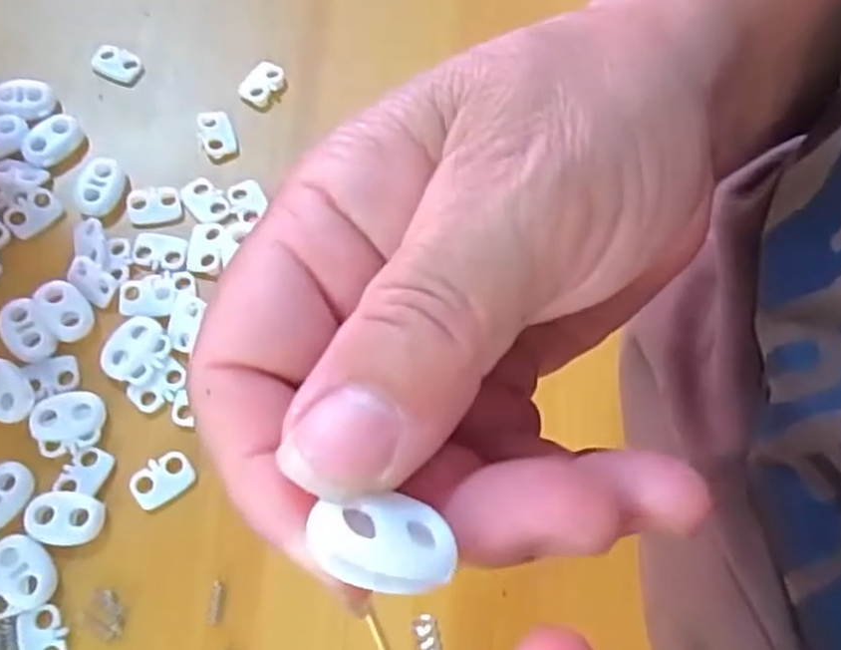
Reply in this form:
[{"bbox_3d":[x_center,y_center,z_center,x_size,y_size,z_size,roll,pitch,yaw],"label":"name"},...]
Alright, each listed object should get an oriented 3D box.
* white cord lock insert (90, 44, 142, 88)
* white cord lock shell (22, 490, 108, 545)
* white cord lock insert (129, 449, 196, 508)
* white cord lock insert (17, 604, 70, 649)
[{"bbox_3d":[-0.117,-0.100,0.289,0.019,0.005,0.014,30,69,8],"label":"white cord lock insert"},{"bbox_3d":[-0.106,0.057,0.225,0.022,0.004,0.015,7,67,-1],"label":"white cord lock shell"},{"bbox_3d":[-0.079,0.047,0.231,0.019,0.004,0.013,-28,72,-14],"label":"white cord lock insert"},{"bbox_3d":[-0.107,0.089,0.213,0.013,0.004,0.018,-15,69,-10],"label":"white cord lock insert"}]

